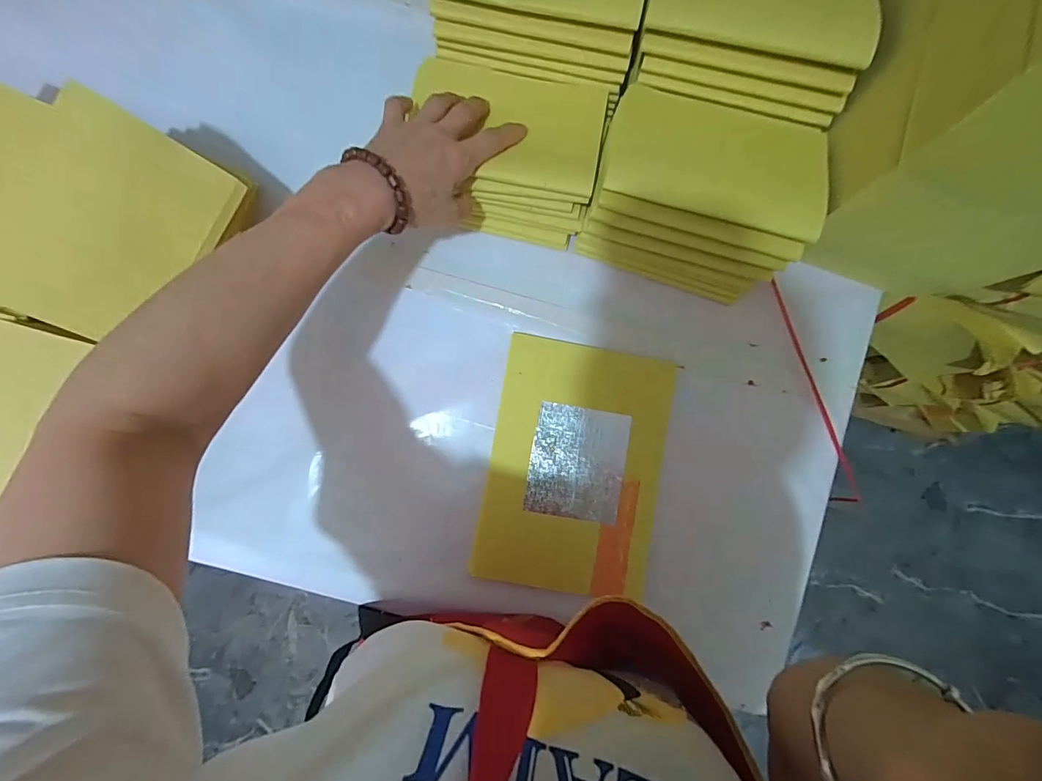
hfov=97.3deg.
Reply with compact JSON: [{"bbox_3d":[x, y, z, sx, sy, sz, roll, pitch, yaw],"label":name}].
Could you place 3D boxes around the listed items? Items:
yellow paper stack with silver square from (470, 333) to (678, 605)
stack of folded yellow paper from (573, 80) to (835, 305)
[{"bbox_3d":[0.052,0.073,0.433,0.160,0.018,0.226,9,87,-1],"label":"yellow paper stack with silver square"},{"bbox_3d":[0.146,-0.163,0.392,0.167,0.113,0.127,21,88,0],"label":"stack of folded yellow paper"}]

